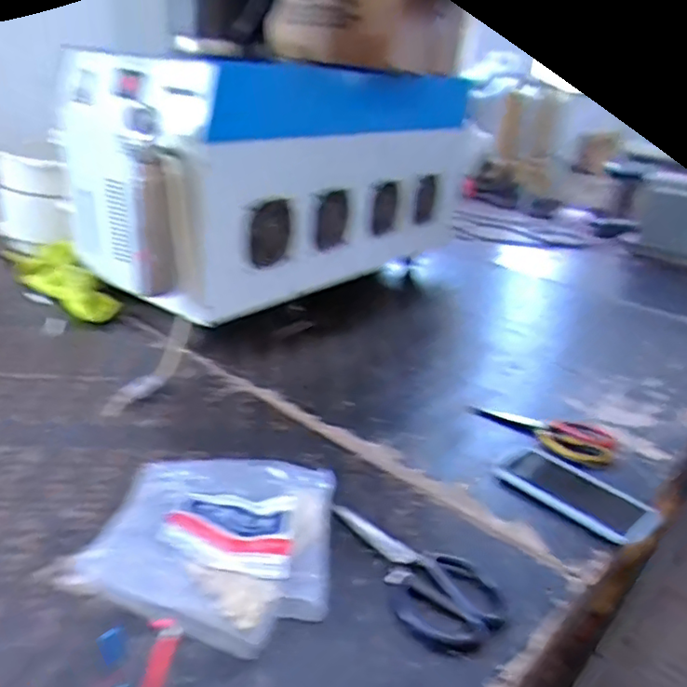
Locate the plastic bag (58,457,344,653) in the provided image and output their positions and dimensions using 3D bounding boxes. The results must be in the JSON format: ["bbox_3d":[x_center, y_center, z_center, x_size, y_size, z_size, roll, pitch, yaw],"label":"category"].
[{"bbox_3d":[-0.115,0.167,0.589,0.204,0.064,0.241,5,26,0],"label":"plastic bag"}]

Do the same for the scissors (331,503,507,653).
[{"bbox_3d":[0.061,0.212,0.590,0.093,0.010,0.189,-18,34,-39],"label":"scissors"}]

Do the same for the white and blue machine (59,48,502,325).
[{"bbox_3d":[-0.086,-0.349,1.234,0.347,0.360,0.834,26,31,37],"label":"white and blue machine"}]

